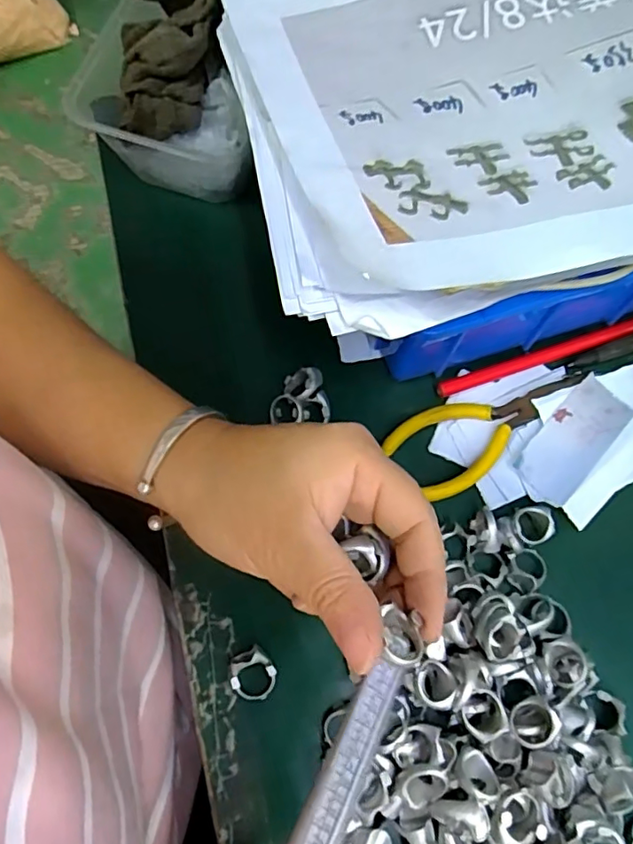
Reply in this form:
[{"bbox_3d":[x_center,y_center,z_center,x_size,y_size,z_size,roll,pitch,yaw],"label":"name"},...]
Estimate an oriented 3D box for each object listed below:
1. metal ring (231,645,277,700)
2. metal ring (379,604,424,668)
[{"bbox_3d":[-0.030,0.122,0.269,0.021,0.014,0.023,0,71,0],"label":"metal ring"},{"bbox_3d":[0.030,0.074,0.195,0.013,0.008,0.021,-5,71,-2],"label":"metal ring"}]

